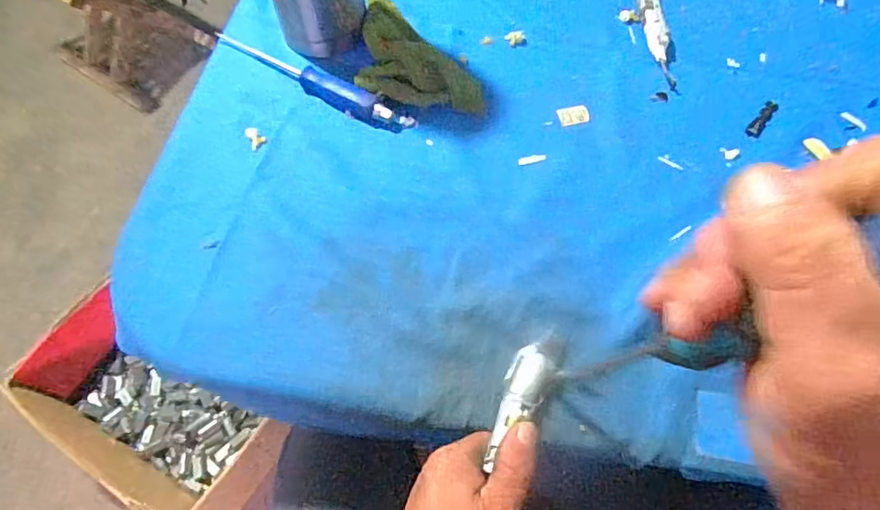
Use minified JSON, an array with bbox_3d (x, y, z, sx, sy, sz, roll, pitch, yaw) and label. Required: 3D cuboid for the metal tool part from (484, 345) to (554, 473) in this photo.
[{"bbox_3d":[0.048,0.095,0.342,0.026,0.014,0.079,24,64,12],"label":"metal tool part"}]

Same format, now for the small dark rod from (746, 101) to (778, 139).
[{"bbox_3d":[0.273,-0.115,0.459,0.012,0.004,0.045,36,70,17],"label":"small dark rod"}]

